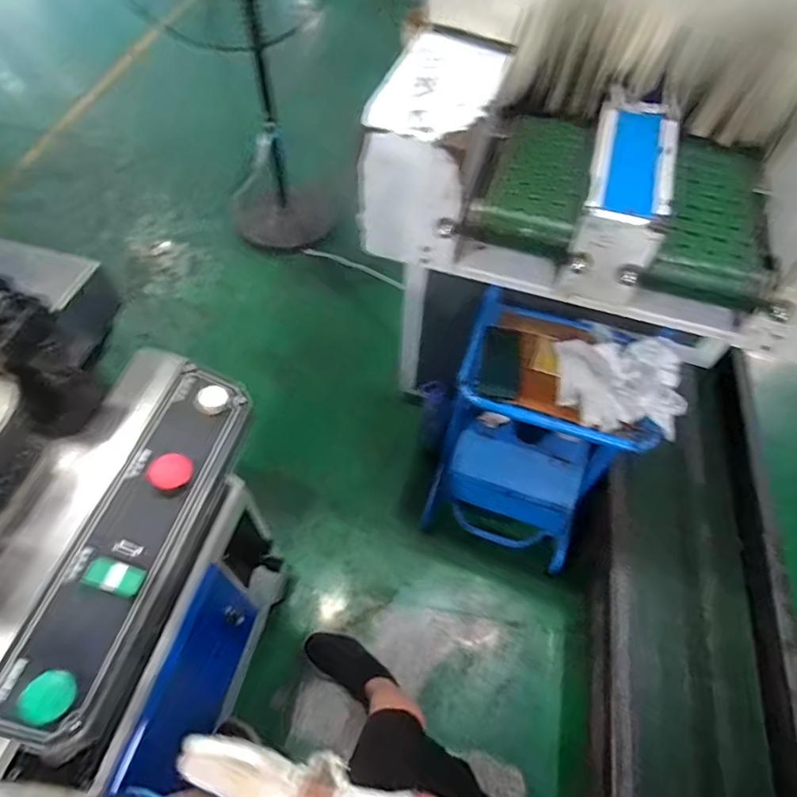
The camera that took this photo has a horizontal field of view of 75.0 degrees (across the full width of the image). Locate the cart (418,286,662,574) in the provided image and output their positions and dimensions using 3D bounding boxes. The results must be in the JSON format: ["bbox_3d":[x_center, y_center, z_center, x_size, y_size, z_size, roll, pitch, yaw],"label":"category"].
[{"bbox_3d":[0.306,0.095,1.216,0.391,0.543,0.323,14,56,5],"label":"cart"}]

